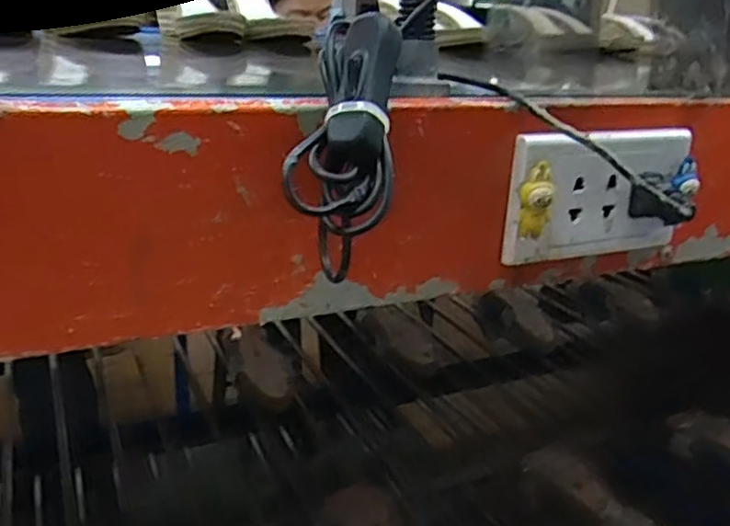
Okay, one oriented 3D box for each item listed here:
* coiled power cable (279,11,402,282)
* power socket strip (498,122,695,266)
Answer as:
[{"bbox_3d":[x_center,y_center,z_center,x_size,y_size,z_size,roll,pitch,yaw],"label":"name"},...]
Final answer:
[{"bbox_3d":[-0.007,-0.049,0.271,0.038,0.103,0.030,5,-6,6],"label":"coiled power cable"},{"bbox_3d":[0.131,-0.037,0.368,0.118,0.071,0.021,-6,20,-24],"label":"power socket strip"}]

